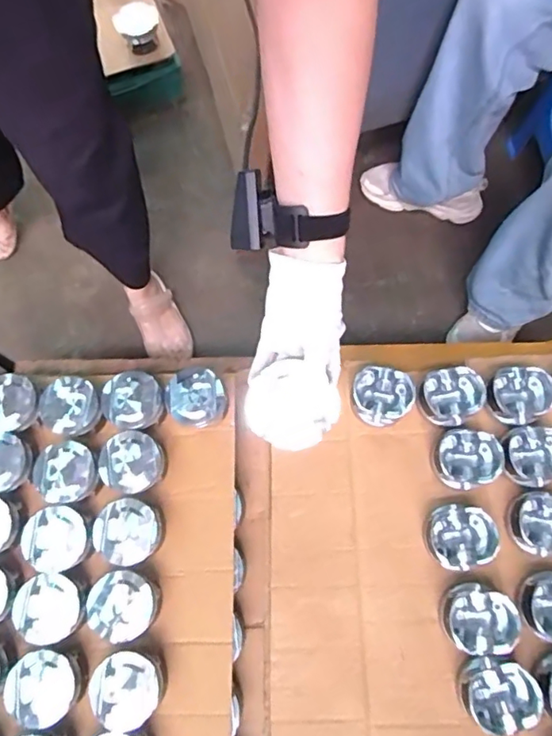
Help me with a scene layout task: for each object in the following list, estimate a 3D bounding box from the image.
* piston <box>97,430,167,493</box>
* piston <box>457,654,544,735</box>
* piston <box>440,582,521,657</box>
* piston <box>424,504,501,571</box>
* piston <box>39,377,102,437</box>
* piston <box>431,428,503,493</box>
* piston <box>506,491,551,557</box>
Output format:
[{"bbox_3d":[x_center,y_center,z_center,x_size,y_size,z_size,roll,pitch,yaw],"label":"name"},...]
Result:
[{"bbox_3d":[-0.202,0.133,0.774,0.085,0.050,0.078,0,72,1],"label":"piston"},{"bbox_3d":[0.268,0.395,0.665,0.077,0.061,0.081,0,72,1],"label":"piston"},{"bbox_3d":[0.254,0.320,0.693,0.082,0.055,0.077,0,72,1],"label":"piston"},{"bbox_3d":[0.243,0.222,0.726,0.083,0.046,0.081,0,72,1],"label":"piston"},{"bbox_3d":[-0.300,0.060,0.814,0.081,0.063,0.082,0,72,1],"label":"piston"},{"bbox_3d":[0.262,0.125,0.751,0.084,0.044,0.079,-1,72,1],"label":"piston"},{"bbox_3d":[0.357,0.208,0.728,0.083,0.051,0.076,0,72,1],"label":"piston"}]

